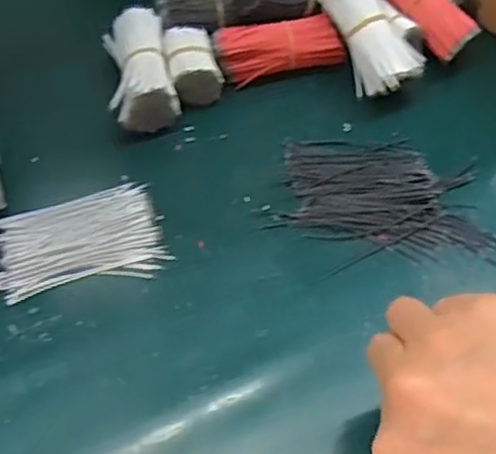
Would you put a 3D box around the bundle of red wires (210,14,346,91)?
[{"bbox_3d":[0.021,-0.125,0.487,0.087,0.032,0.034,-11,54,-13],"label":"bundle of red wires"}]

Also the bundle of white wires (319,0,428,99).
[{"bbox_3d":[0.083,-0.134,0.471,0.037,0.032,0.091,-24,83,-21],"label":"bundle of white wires"}]

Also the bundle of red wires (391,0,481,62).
[{"bbox_3d":[0.127,-0.161,0.496,0.028,0.022,0.088,-34,80,-27],"label":"bundle of red wires"}]

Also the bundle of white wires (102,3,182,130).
[{"bbox_3d":[-0.073,-0.105,0.463,0.040,0.038,0.089,-9,53,-11],"label":"bundle of white wires"}]

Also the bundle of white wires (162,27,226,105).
[{"bbox_3d":[-0.039,-0.109,0.475,0.033,0.033,0.050,-10,54,-12],"label":"bundle of white wires"}]

